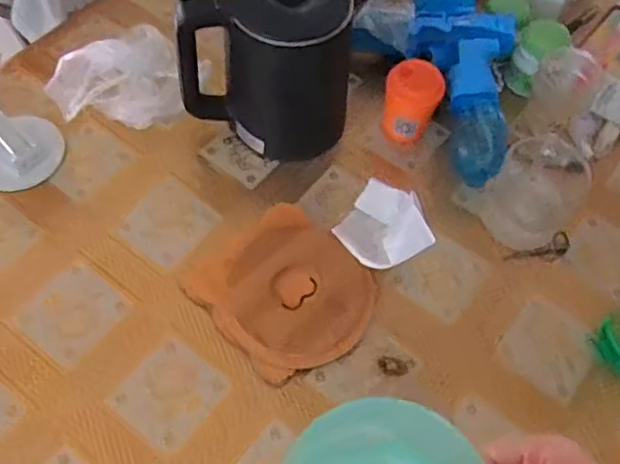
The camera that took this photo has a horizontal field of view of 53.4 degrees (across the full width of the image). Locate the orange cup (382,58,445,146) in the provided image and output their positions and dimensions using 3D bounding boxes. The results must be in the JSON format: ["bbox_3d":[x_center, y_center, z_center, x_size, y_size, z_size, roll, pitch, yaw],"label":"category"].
[{"bbox_3d":[0.108,-0.136,0.656,0.060,0.084,0.052,12,60,6],"label":"orange cup"}]

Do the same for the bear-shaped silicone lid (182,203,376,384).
[{"bbox_3d":[-0.022,0.054,0.576,0.136,0.021,0.153,-38,67,-20],"label":"bear-shaped silicone lid"}]

